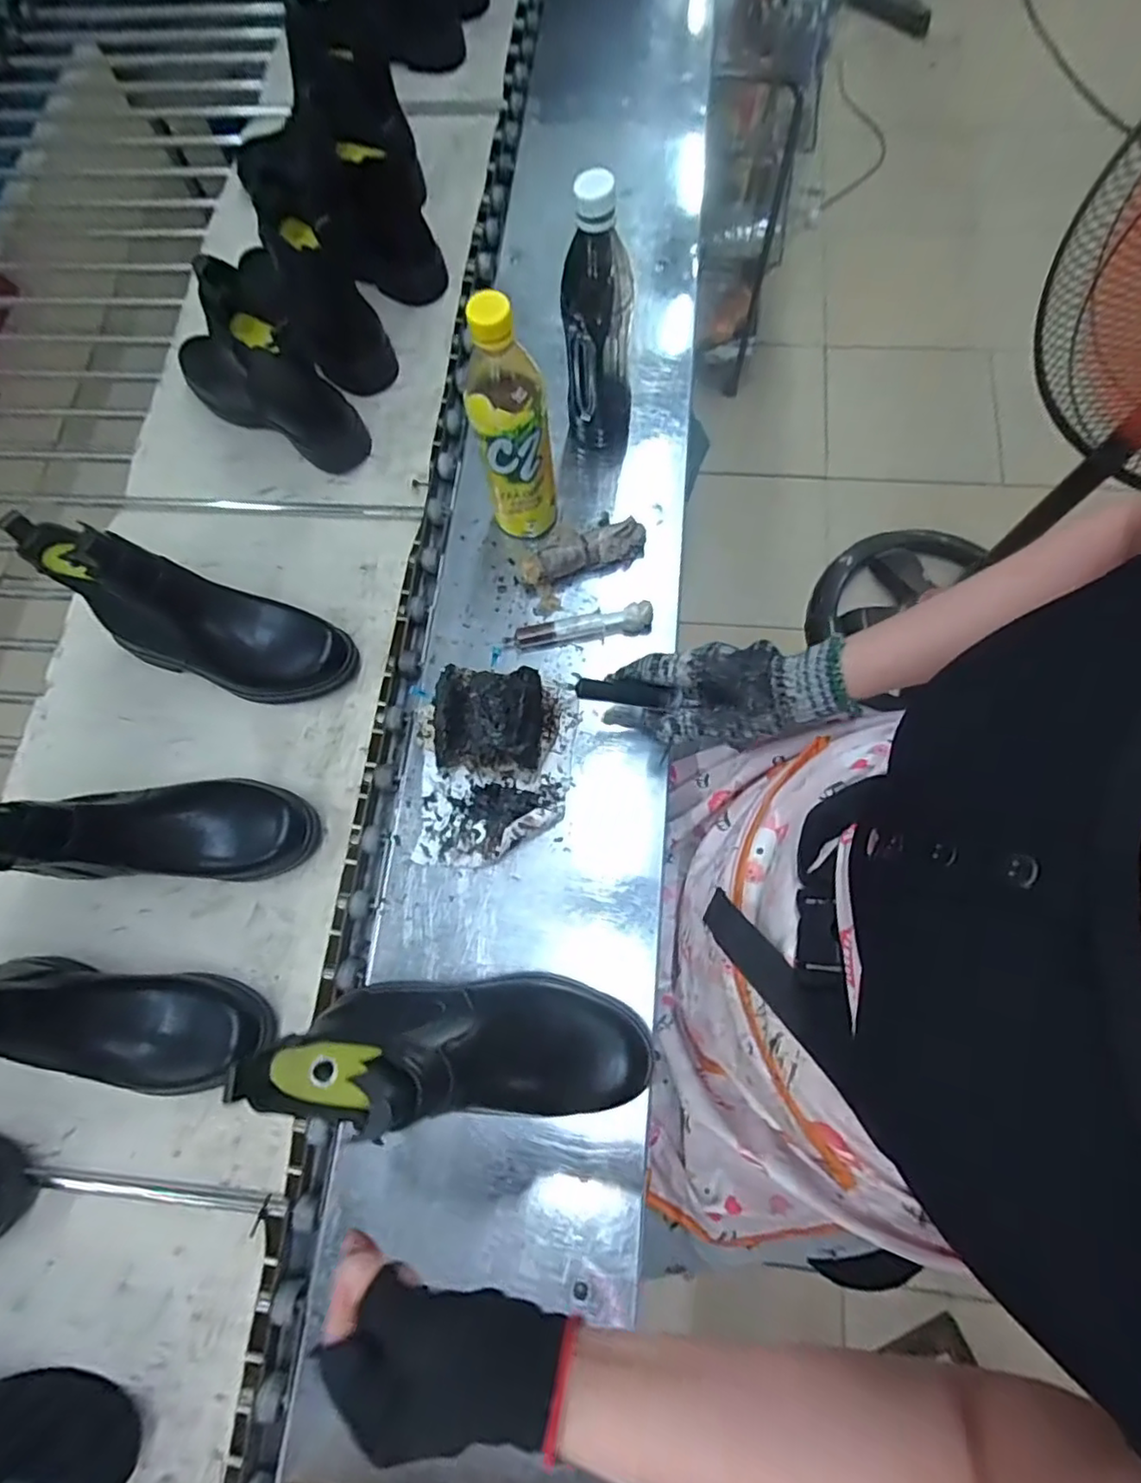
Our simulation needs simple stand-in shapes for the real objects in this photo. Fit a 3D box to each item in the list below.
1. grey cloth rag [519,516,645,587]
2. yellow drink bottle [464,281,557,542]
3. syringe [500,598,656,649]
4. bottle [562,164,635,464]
[{"bbox_3d":[0.012,-0.177,0.580,0.116,0.033,0.032,-18,76,-3],"label":"grey cloth rag"},{"bbox_3d":[-0.048,-0.251,0.508,0.061,0.217,0.053,-9,75,0],"label":"yellow drink bottle"},{"bbox_3d":[0.008,-0.104,0.563,0.132,0.023,0.024,-6,75,0],"label":"syringe"},{"bbox_3d":[0.022,-0.347,0.532,0.064,0.220,0.059,18,77,6],"label":"bottle"}]

